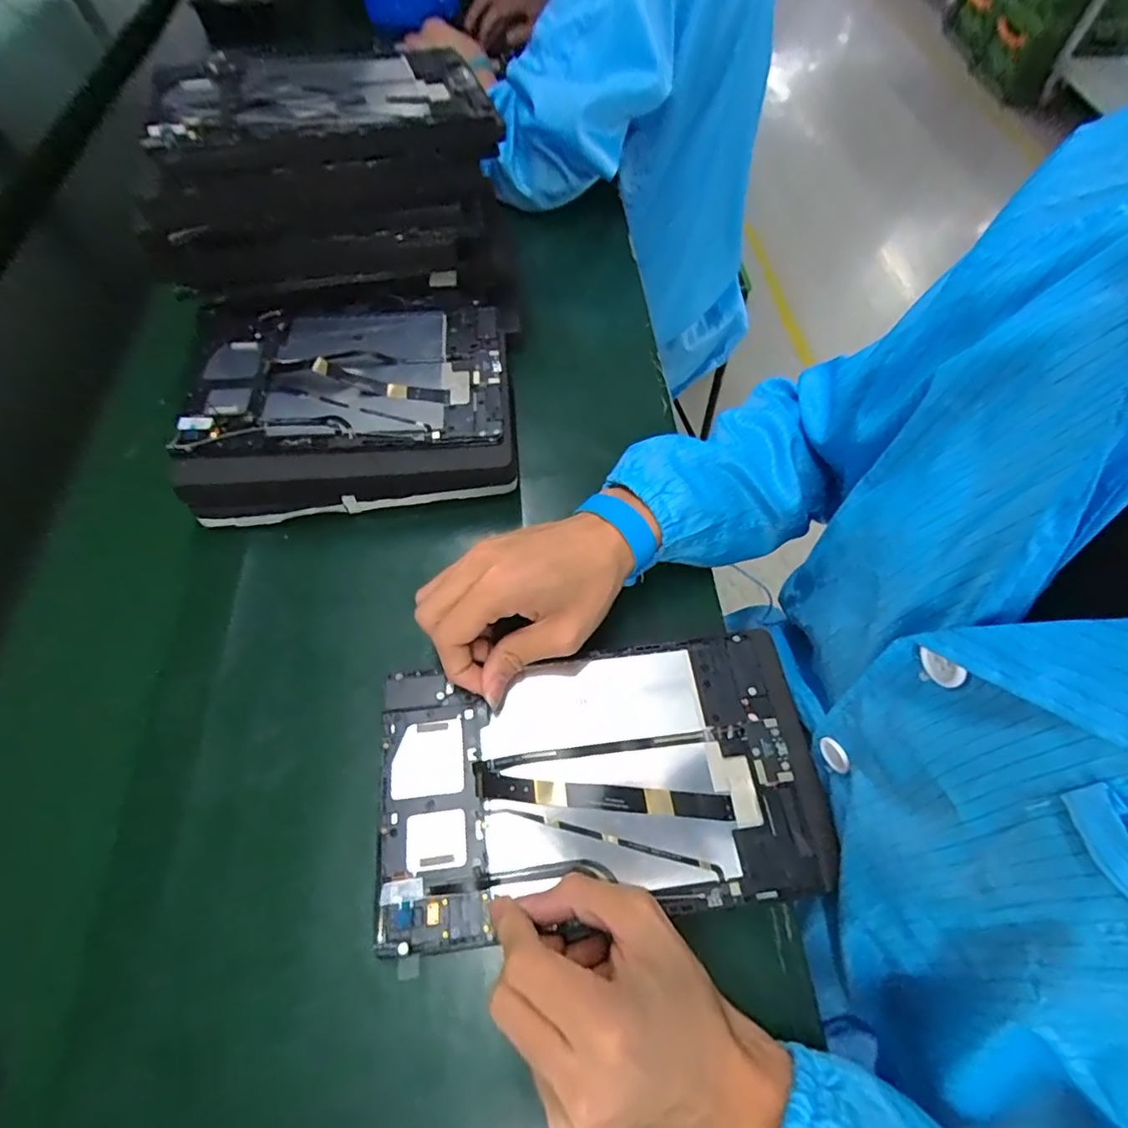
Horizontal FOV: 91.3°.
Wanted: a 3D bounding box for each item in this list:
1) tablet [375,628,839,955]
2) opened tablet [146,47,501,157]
[{"bbox_3d":[0.019,0.123,0.326,0.251,0.010,0.145,-5,61,-5],"label":"tablet"},{"bbox_3d":[-0.180,-0.356,0.414,0.231,0.018,0.147,-13,61,-9],"label":"opened tablet"}]

